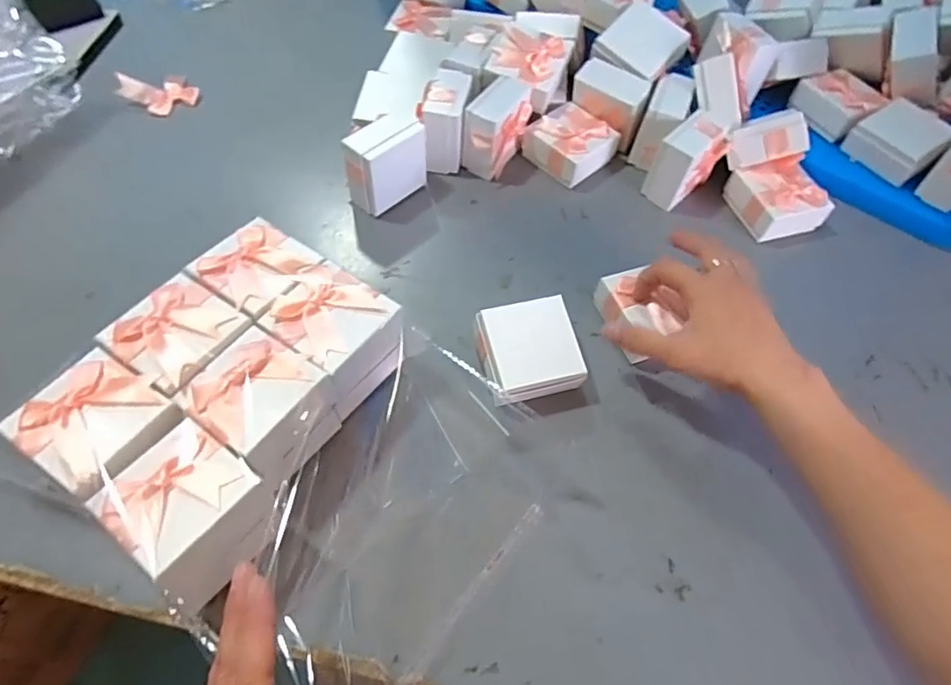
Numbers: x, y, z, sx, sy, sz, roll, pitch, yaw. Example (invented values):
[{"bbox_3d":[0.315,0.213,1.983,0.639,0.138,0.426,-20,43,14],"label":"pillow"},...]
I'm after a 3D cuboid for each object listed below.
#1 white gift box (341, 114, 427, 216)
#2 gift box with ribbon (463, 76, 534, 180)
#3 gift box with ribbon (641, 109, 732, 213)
[{"bbox_3d":[-0.083,-0.166,0.546,0.041,0.073,0.078,37,62,18],"label":"white gift box"},{"bbox_3d":[0.024,-0.212,0.585,0.043,0.068,0.070,27,60,12],"label":"gift box with ribbon"},{"bbox_3d":[0.210,-0.181,0.577,0.076,0.070,0.043,-37,67,-24],"label":"gift box with ribbon"}]

